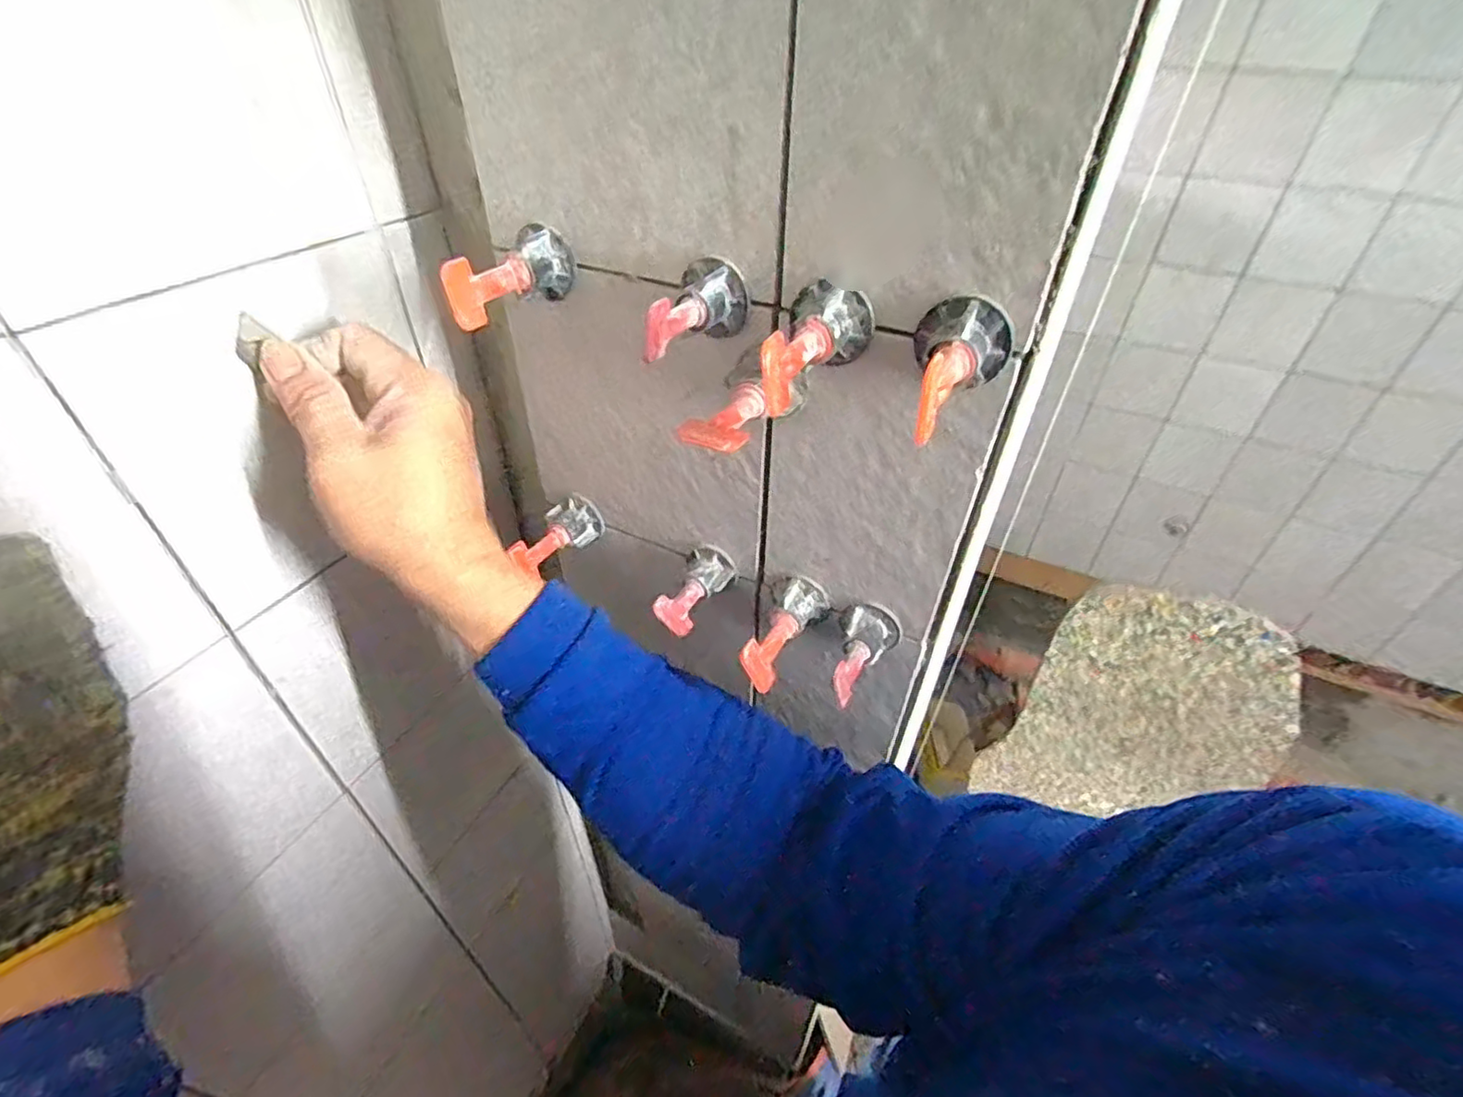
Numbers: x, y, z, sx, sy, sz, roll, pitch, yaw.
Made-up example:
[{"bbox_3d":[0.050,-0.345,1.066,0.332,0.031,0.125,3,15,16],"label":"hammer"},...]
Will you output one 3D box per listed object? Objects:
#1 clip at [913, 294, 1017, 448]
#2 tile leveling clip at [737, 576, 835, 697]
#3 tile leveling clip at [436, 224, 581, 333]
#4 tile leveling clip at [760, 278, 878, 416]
[{"bbox_3d":[0.074,-0.059,0.210,0.032,0.029,0.051,14,43,14],"label":"clip"},{"bbox_3d":[0.025,0.041,0.320,0.027,0.025,0.059,20,44,20],"label":"tile leveling clip"},{"bbox_3d":[-0.093,-0.114,0.274,0.025,0.028,0.058,15,43,15],"label":"tile leveling clip"},{"bbox_3d":[0.031,-0.070,0.225,0.030,0.026,0.058,11,42,11],"label":"tile leveling clip"}]

